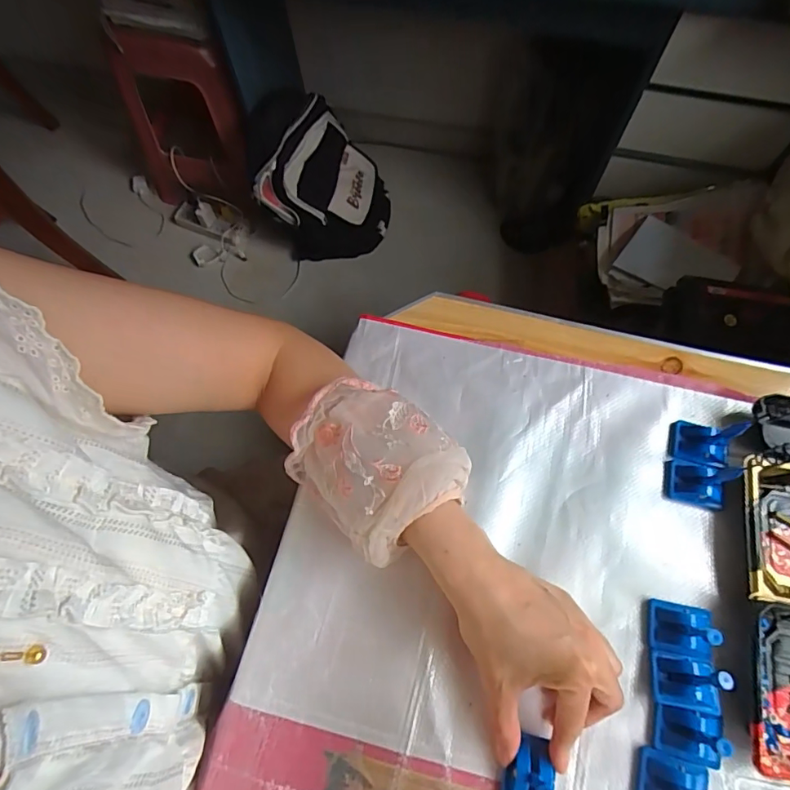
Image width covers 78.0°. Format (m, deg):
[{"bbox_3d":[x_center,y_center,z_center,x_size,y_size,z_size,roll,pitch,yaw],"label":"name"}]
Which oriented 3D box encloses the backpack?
[{"bbox_3d":[-0.181,-0.573,1.274,0.327,0.313,0.305,2,68,1],"label":"backpack"}]

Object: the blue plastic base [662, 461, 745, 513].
[{"bbox_3d":[0.247,0.069,0.384,0.047,0.037,0.031,19,69,7],"label":"blue plastic base"}]

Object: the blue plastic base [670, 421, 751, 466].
[{"bbox_3d":[0.256,0.036,0.399,0.041,0.039,0.034,15,68,5],"label":"blue plastic base"}]

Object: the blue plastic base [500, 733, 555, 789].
[{"bbox_3d":[0.089,0.253,0.325,0.030,0.019,0.041,10,68,3],"label":"blue plastic base"}]

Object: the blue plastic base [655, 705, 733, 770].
[{"bbox_3d":[0.200,0.227,0.318,0.044,0.040,0.031,8,68,2],"label":"blue plastic base"}]

